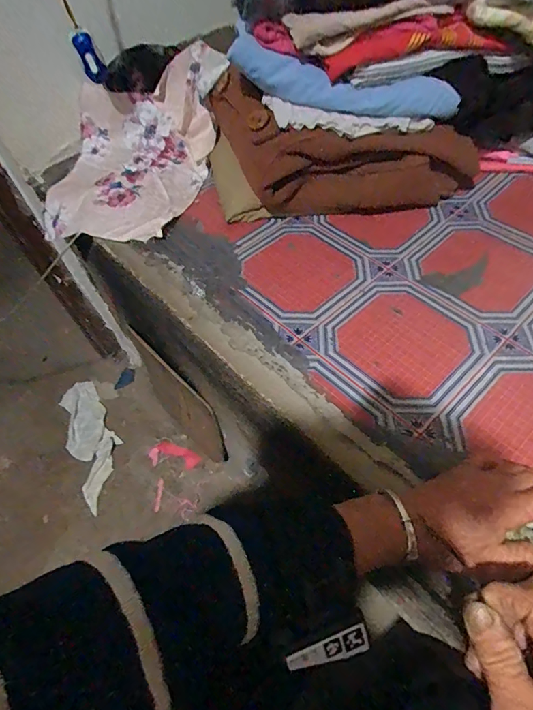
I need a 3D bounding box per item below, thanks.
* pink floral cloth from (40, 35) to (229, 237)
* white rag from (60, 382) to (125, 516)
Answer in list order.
[{"bbox_3d":[-0.205,-0.344,0.664,0.249,0.144,0.353,19,60,17],"label":"pink floral cloth"},{"bbox_3d":[-0.453,0.209,1.081,0.125,0.039,0.339,-30,59,-14],"label":"white rag"}]

